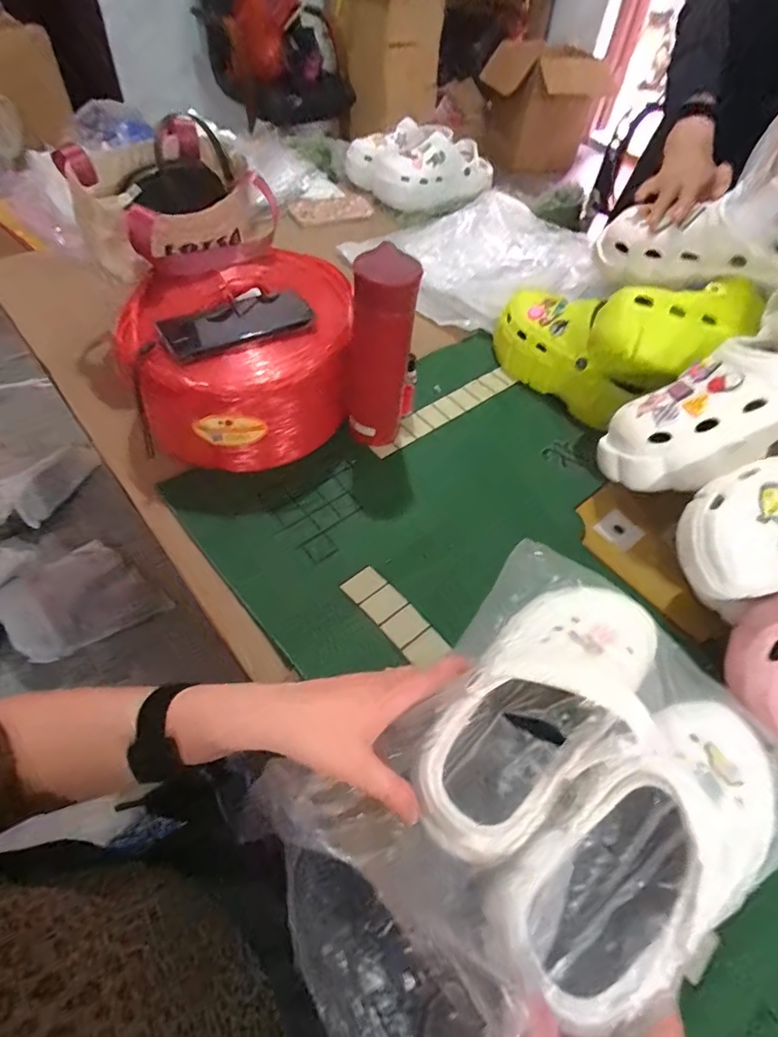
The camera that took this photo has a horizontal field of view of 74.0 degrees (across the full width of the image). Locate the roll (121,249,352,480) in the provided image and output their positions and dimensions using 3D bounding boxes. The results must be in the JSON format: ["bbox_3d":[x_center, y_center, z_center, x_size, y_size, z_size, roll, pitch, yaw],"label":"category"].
[{"bbox_3d":[-0.173,-0.192,0.631,0.246,0.138,0.254,-4,53,-9],"label":"roll"}]

